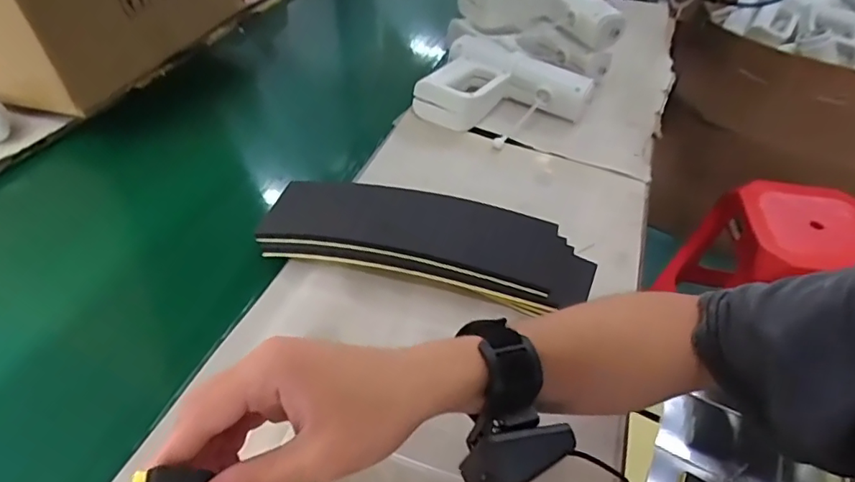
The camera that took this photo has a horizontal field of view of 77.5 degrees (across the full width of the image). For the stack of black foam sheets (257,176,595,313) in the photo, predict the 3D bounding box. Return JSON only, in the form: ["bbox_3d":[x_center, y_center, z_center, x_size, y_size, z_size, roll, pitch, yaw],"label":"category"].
[{"bbox_3d":[0.002,0.003,0.559,0.342,0.056,0.122,12,44,9],"label":"stack of black foam sheets"}]

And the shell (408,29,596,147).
[{"bbox_3d":[0.106,-0.207,0.756,0.208,0.075,0.167,23,47,19],"label":"shell"}]

